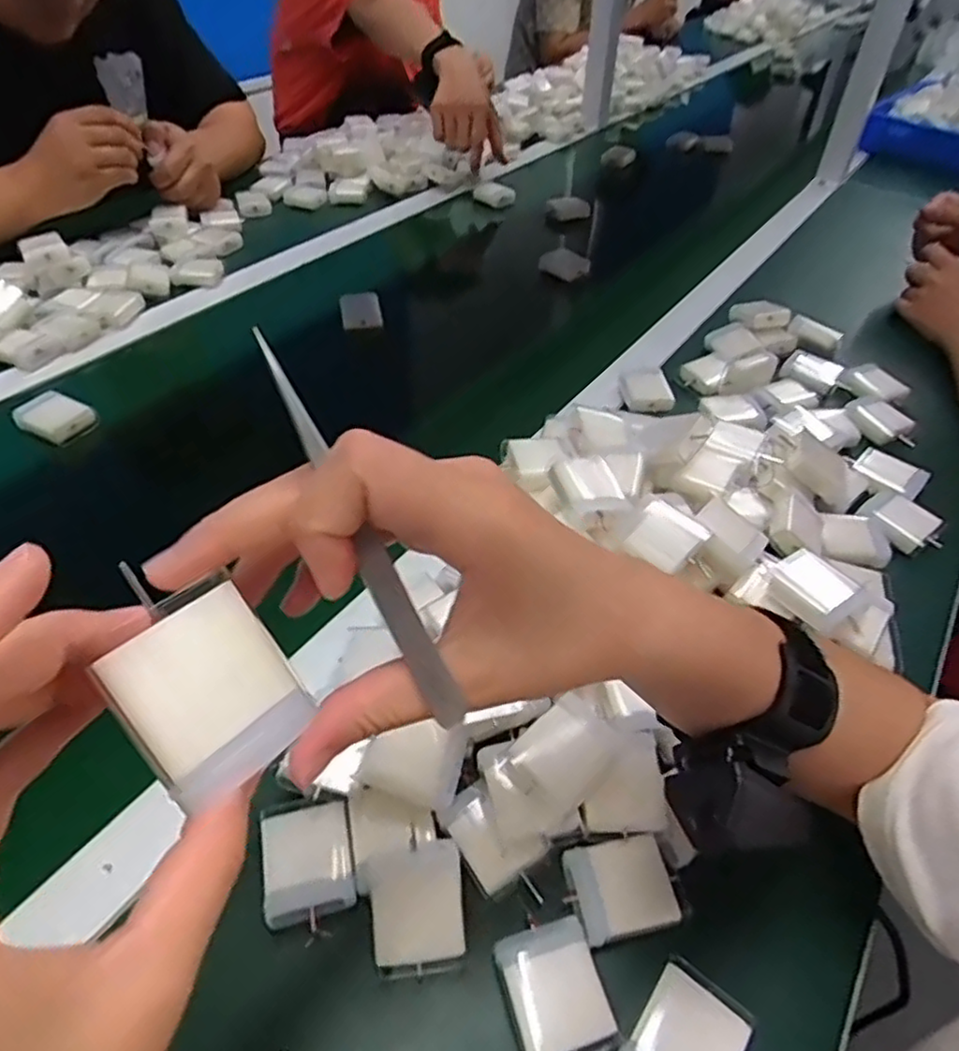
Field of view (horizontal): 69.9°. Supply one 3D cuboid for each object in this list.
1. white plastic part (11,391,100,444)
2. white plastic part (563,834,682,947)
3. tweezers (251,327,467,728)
[{"bbox_3d":[-0.357,-0.089,0.577,0.060,0.017,0.043,25,49,20],"label":"white plastic part"},{"bbox_3d":[0.069,0.174,0.330,0.047,0.004,0.041,-13,62,-7],"label":"white plastic part"},{"bbox_3d":[-0.031,0.004,0.185,0.009,0.116,0.004,-32,13,-31],"label":"tweezers"}]

